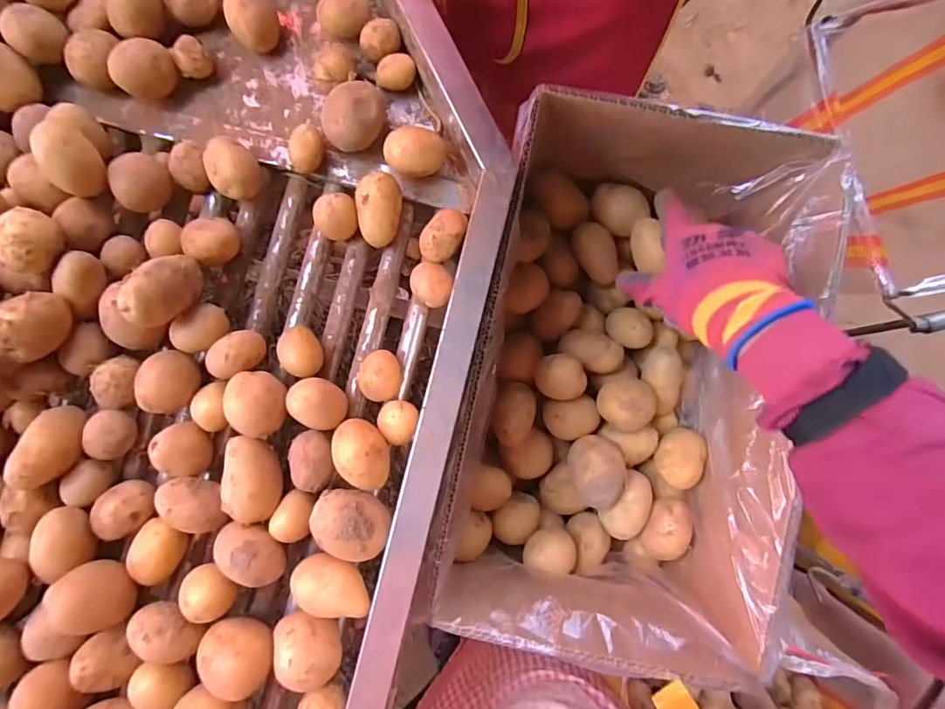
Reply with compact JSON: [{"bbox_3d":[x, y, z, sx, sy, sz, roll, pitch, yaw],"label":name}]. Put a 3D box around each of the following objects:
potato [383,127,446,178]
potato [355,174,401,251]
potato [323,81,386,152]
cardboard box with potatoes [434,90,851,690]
[{"bbox_3d":[-0.045,-0.156,0.391,0.046,0.039,0.031,12,89,-1],"label":"potato"},{"bbox_3d":[-0.072,-0.114,0.390,0.034,0.023,0.054,1,117,4],"label":"potato"},{"bbox_3d":[-0.093,-0.187,0.393,0.046,0.039,0.050,0,89,-1],"label":"potato"},{"bbox_3d":[0.128,0.020,0.436,0.238,0.154,0.406,12,89,-1],"label":"cardboard box with potatoes"}]

